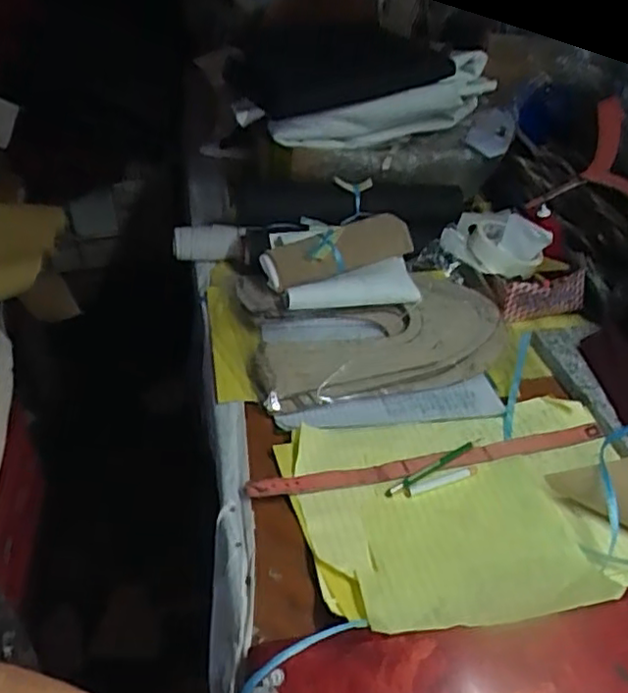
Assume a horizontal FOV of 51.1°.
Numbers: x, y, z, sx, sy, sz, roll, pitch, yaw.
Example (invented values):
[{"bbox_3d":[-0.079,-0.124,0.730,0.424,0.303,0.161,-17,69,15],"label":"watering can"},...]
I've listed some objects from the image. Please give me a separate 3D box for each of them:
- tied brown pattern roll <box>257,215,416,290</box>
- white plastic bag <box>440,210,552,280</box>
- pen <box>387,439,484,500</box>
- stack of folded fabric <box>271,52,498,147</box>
[{"bbox_3d":[0.034,-0.124,0.871,0.217,0.061,0.058,-25,46,-27],"label":"tied brown pattern roll"},{"bbox_3d":[0.256,-0.149,0.927,0.134,0.067,0.095,16,42,18],"label":"white plastic bag"},{"bbox_3d":[0.119,0.116,0.642,0.128,0.005,0.009,-22,39,-32],"label":"pen"},{"bbox_3d":[0.136,-0.411,1.103,0.459,0.112,0.089,-18,43,-20],"label":"stack of folded fabric"}]

